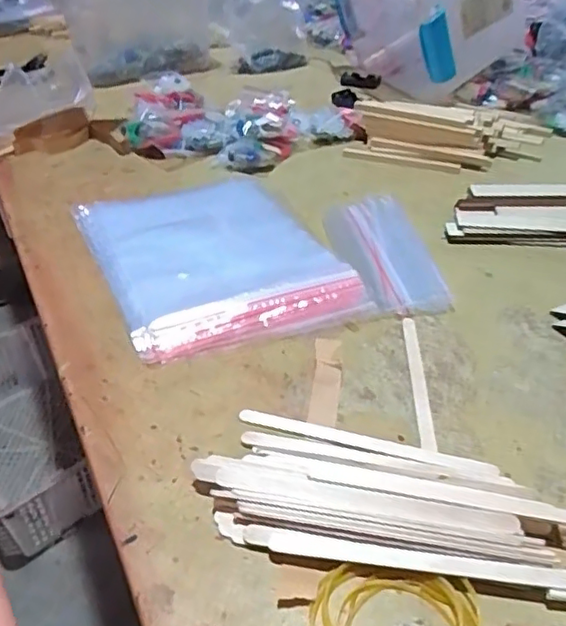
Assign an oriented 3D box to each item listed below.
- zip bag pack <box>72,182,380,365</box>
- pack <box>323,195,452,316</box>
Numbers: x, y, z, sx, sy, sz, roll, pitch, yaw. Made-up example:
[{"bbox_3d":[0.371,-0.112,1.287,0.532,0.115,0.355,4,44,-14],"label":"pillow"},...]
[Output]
[{"bbox_3d":[-0.067,-0.058,0.535,0.184,0.015,0.272,-16,40,-18],"label":"zip bag pack"},{"bbox_3d":[0.087,-0.056,0.533,0.077,0.015,0.175,-7,38,-7],"label":"pack"}]

